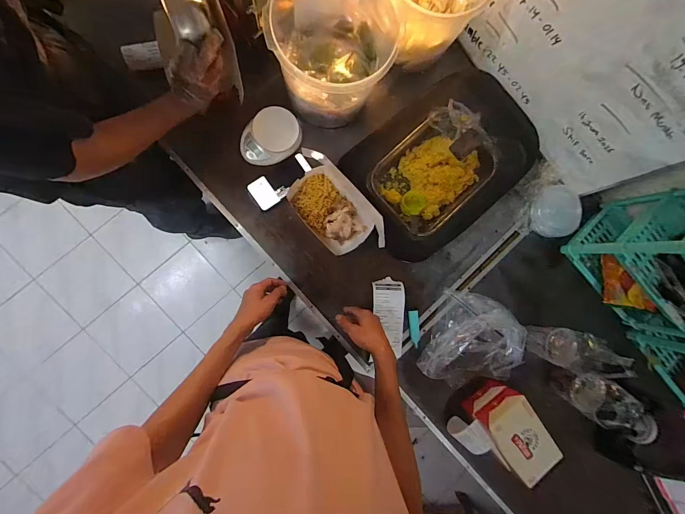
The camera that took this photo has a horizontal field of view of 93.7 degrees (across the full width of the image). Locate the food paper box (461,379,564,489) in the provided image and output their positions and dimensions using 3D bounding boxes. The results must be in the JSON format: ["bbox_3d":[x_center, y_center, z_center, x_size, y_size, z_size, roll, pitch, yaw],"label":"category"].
[{"bbox_3d":[0.401,0.412,0.772,0.120,0.115,0.191,-36,94,-7],"label":"food paper box"}]

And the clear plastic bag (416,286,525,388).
[{"bbox_3d":[0.329,0.217,0.790,0.204,0.091,0.233,27,85,-7],"label":"clear plastic bag"}]

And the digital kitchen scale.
[{"bbox_3d":[-0.172,-0.284,0.766,0.113,0.027,0.145,42,84,-5],"label":"digital kitchen scale"}]

